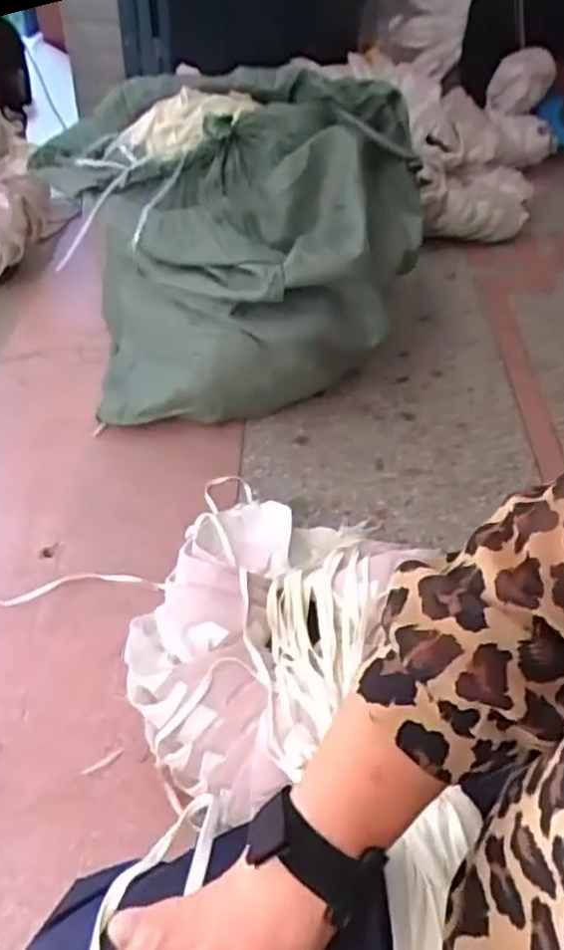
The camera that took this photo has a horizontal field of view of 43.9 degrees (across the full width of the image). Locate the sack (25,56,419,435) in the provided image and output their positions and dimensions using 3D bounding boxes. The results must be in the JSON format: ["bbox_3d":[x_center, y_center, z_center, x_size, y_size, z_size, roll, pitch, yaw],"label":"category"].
[{"bbox_3d":[-0.094,-0.400,1.262,0.636,0.450,0.548,6,48,4],"label":"sack"}]

